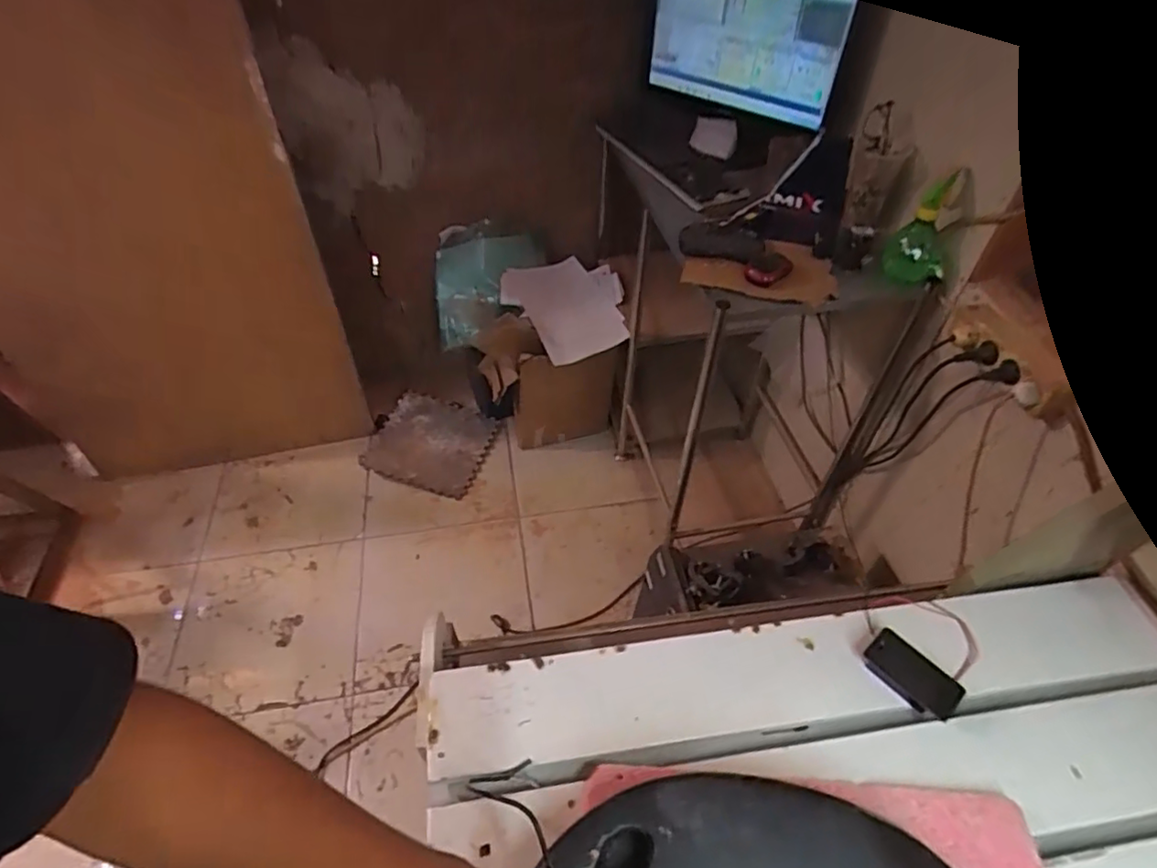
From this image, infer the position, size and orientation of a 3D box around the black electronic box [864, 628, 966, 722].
[{"bbox_3d":[0.297,0.214,0.546,0.042,0.019,0.078,-35,57,-29],"label":"black electronic box"}]

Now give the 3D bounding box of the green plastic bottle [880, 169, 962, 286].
[{"bbox_3d":[0.545,-0.310,0.970,0.089,0.152,0.075,-25,52,-22],"label":"green plastic bottle"}]

